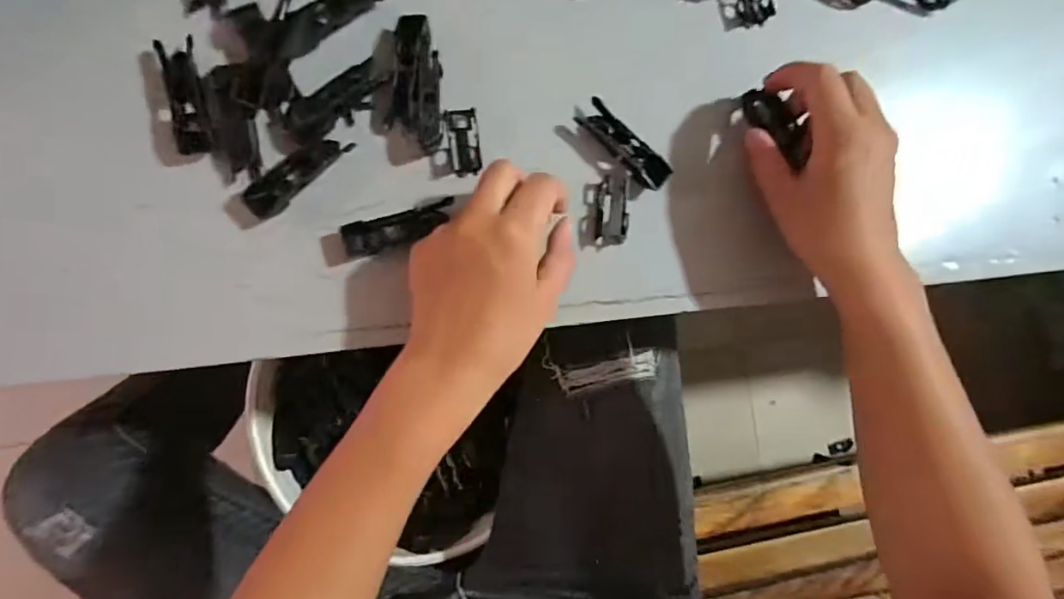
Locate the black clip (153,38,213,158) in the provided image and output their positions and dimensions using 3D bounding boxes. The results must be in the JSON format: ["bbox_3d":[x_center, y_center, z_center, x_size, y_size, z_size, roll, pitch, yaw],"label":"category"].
[{"bbox_3d":[-0.194,-0.114,0.303,0.017,0.011,0.064,-12,88,-7],"label":"black clip"}]

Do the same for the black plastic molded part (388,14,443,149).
[{"bbox_3d":[-0.067,-0.128,0.314,0.029,0.020,0.071,1,86,-7],"label":"black plastic molded part"}]

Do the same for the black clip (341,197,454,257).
[{"bbox_3d":[-0.078,-0.043,0.316,0.065,0.014,0.017,-21,91,-10],"label":"black clip"}]

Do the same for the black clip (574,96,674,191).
[{"bbox_3d":[0.056,-0.096,0.334,0.068,0.014,0.018,42,83,-2],"label":"black clip"}]

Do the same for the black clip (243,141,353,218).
[{"bbox_3d":[-0.134,-0.073,0.308,0.065,0.009,0.019,-44,92,-7],"label":"black clip"}]

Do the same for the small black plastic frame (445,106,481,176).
[{"bbox_3d":[-0.041,-0.096,0.327,0.019,0.007,0.040,-9,87,-7],"label":"small black plastic frame"}]

